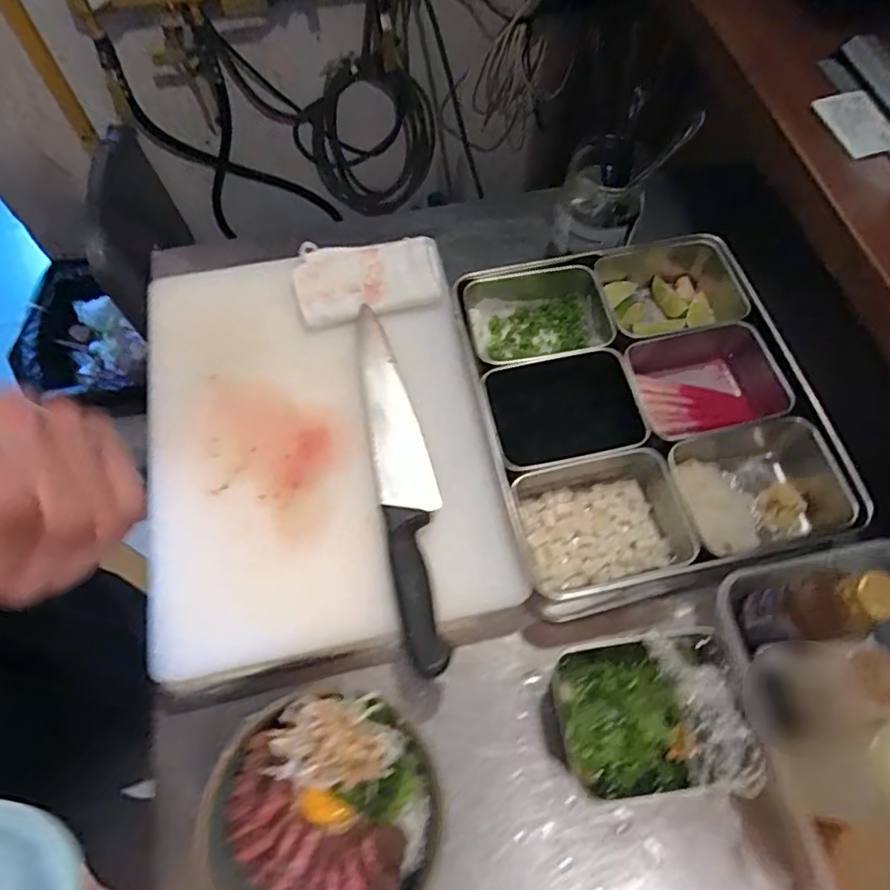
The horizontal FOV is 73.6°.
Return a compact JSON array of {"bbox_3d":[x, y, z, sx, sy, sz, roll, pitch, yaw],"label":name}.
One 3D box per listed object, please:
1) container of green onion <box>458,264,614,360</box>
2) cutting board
[{"bbox_3d":[0.095,-0.121,0.610,0.147,0.061,0.112,-2,64,-1],"label":"container of green onion"},{"bbox_3d":[-0.117,-0.020,0.544,0.293,0.034,0.397,-13,64,-6],"label":"cutting board"}]

